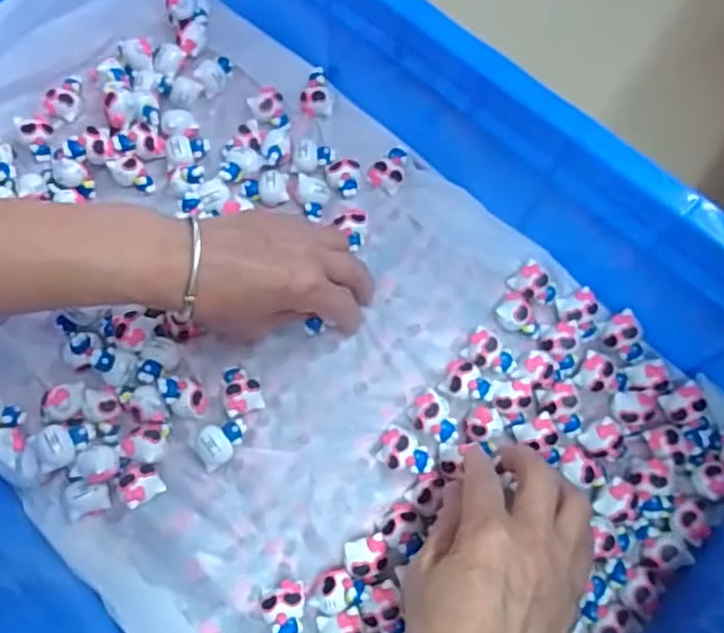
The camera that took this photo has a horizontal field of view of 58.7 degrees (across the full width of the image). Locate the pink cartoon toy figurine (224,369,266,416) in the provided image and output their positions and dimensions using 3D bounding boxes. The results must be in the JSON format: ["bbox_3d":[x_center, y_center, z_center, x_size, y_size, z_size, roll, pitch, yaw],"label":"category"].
[{"bbox_3d":[-0.078,0.048,0.419,0.023,0.016,0.030,-15,71,-6],"label":"pink cartoon toy figurine"}]

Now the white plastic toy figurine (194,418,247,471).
[{"bbox_3d":[-0.089,0.080,0.411,0.032,0.010,0.024,-30,73,-11],"label":"white plastic toy figurine"}]

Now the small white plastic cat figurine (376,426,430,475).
[{"bbox_3d":[0.026,0.088,0.409,0.033,0.018,0.022,30,72,10],"label":"small white plastic cat figurine"}]

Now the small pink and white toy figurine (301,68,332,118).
[{"bbox_3d":[-0.036,-0.170,0.492,0.024,0.020,0.028,-10,71,-4],"label":"small pink and white toy figurine"}]

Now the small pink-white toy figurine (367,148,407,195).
[{"bbox_3d":[0.019,-0.109,0.477,0.025,0.018,0.027,20,71,6],"label":"small pink-white toy figurine"}]

